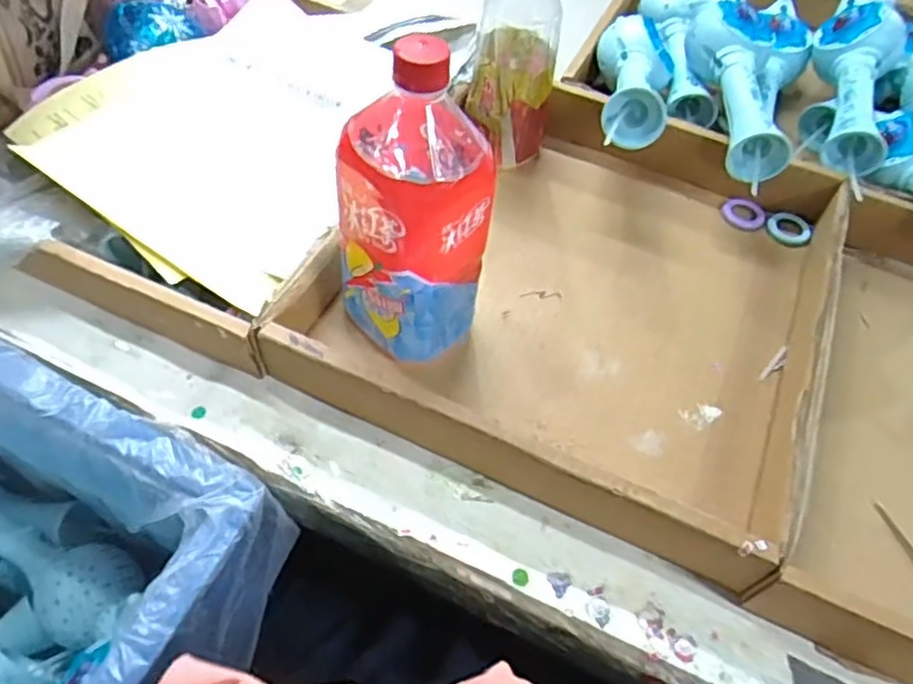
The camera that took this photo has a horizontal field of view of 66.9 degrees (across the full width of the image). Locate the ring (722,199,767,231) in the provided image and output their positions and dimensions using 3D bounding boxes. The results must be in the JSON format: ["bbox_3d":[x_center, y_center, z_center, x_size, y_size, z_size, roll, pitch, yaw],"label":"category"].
[{"bbox_3d":[0.260,-0.117,0.625,0.038,0.007,0.035,3,55,-4],"label":"ring"}]

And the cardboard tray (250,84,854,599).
[{"bbox_3d":[0.109,-0.055,0.536,0.349,0.059,0.380,26,57,13],"label":"cardboard tray"}]

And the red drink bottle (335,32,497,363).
[{"bbox_3d":[-0.026,-0.074,0.434,0.068,0.220,0.074,-38,66,-27],"label":"red drink bottle"}]

